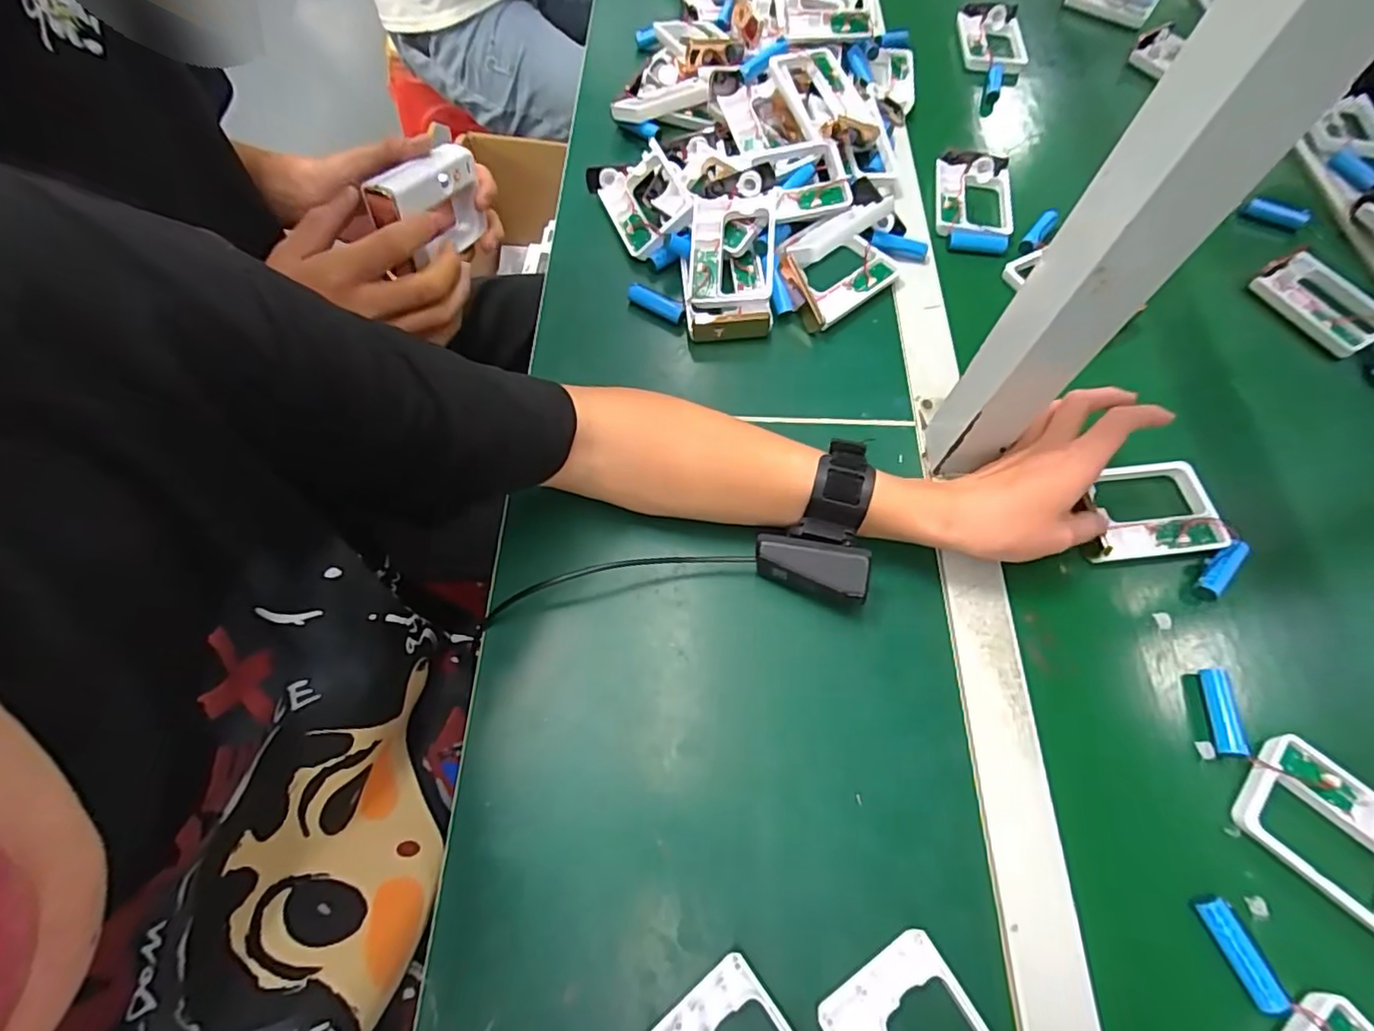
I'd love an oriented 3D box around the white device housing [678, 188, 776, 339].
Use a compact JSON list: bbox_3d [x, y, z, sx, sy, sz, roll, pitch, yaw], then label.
[{"bbox_3d":[0.033,-0.199,0.487,0.072,0.020,0.123,3,80,3],"label":"white device housing"}]

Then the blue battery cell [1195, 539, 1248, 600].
[{"bbox_3d":[0.360,0.036,0.407,0.014,0.014,0.048,42,77,17],"label":"blue battery cell"}]

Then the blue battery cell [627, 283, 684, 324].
[{"bbox_3d":[-0.026,-0.173,0.489,0.048,0.016,0.011,27,63,12],"label":"blue battery cell"}]

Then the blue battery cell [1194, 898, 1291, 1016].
[{"bbox_3d":[0.284,0.225,0.308,0.013,0.012,0.051,-16,63,-12],"label":"blue battery cell"}]

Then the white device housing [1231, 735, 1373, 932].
[{"bbox_3d":[0.365,0.178,0.330,0.104,0.016,0.070,36,65,16],"label":"white device housing"}]

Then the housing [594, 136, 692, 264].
[{"bbox_3d":[-0.037,-0.276,0.525,0.069,0.019,0.106,-33,63,17],"label":"housing"}]

